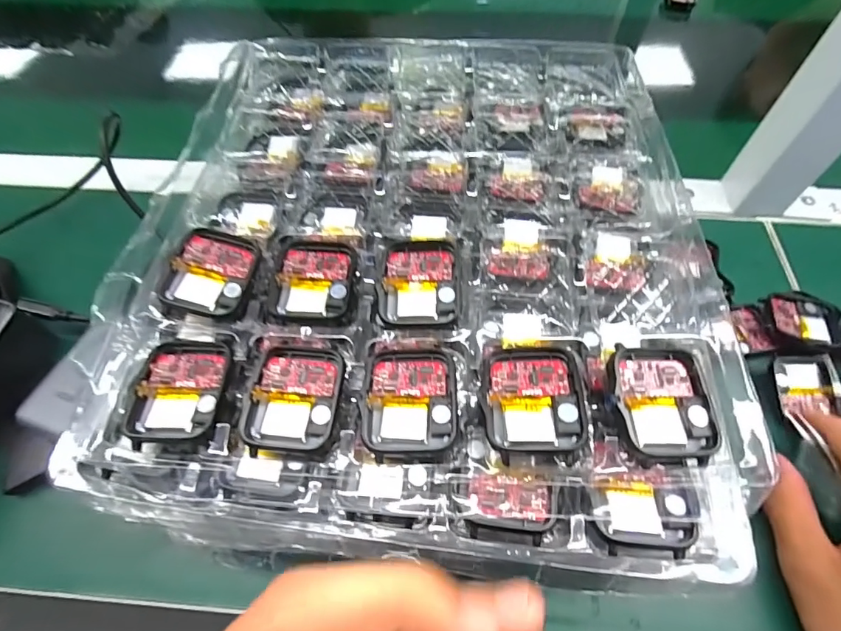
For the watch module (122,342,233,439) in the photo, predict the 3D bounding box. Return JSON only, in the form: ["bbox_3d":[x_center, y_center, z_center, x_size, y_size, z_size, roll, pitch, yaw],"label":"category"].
[{"bbox_3d":[-0.099,0.030,0.186,0.037,0.007,0.044,4,58,3],"label":"watch module"}]

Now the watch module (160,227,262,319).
[{"bbox_3d":[-0.097,-0.021,0.209,0.037,0.011,0.041,10,59,6],"label":"watch module"}]

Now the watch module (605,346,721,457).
[{"bbox_3d":[0.094,0.033,0.174,0.038,0.012,0.042,-1,58,0],"label":"watch module"}]

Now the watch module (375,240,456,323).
[{"bbox_3d":[-0.001,-0.016,0.206,0.035,0.010,0.041,3,58,2],"label":"watch module"}]

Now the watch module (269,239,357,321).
[{"bbox_3d":[-0.050,-0.018,0.210,0.037,0.007,0.042,5,58,3],"label":"watch module"}]

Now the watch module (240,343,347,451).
[{"bbox_3d":[-0.051,0.033,0.183,0.036,0.007,0.043,6,58,4],"label":"watch module"}]

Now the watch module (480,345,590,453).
[{"bbox_3d":[0.044,0.031,0.174,0.038,0.008,0.043,2,58,2],"label":"watch module"}]

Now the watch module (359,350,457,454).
[{"bbox_3d":[-0.004,0.033,0.180,0.036,0.008,0.042,1,58,1],"label":"watch module"}]

